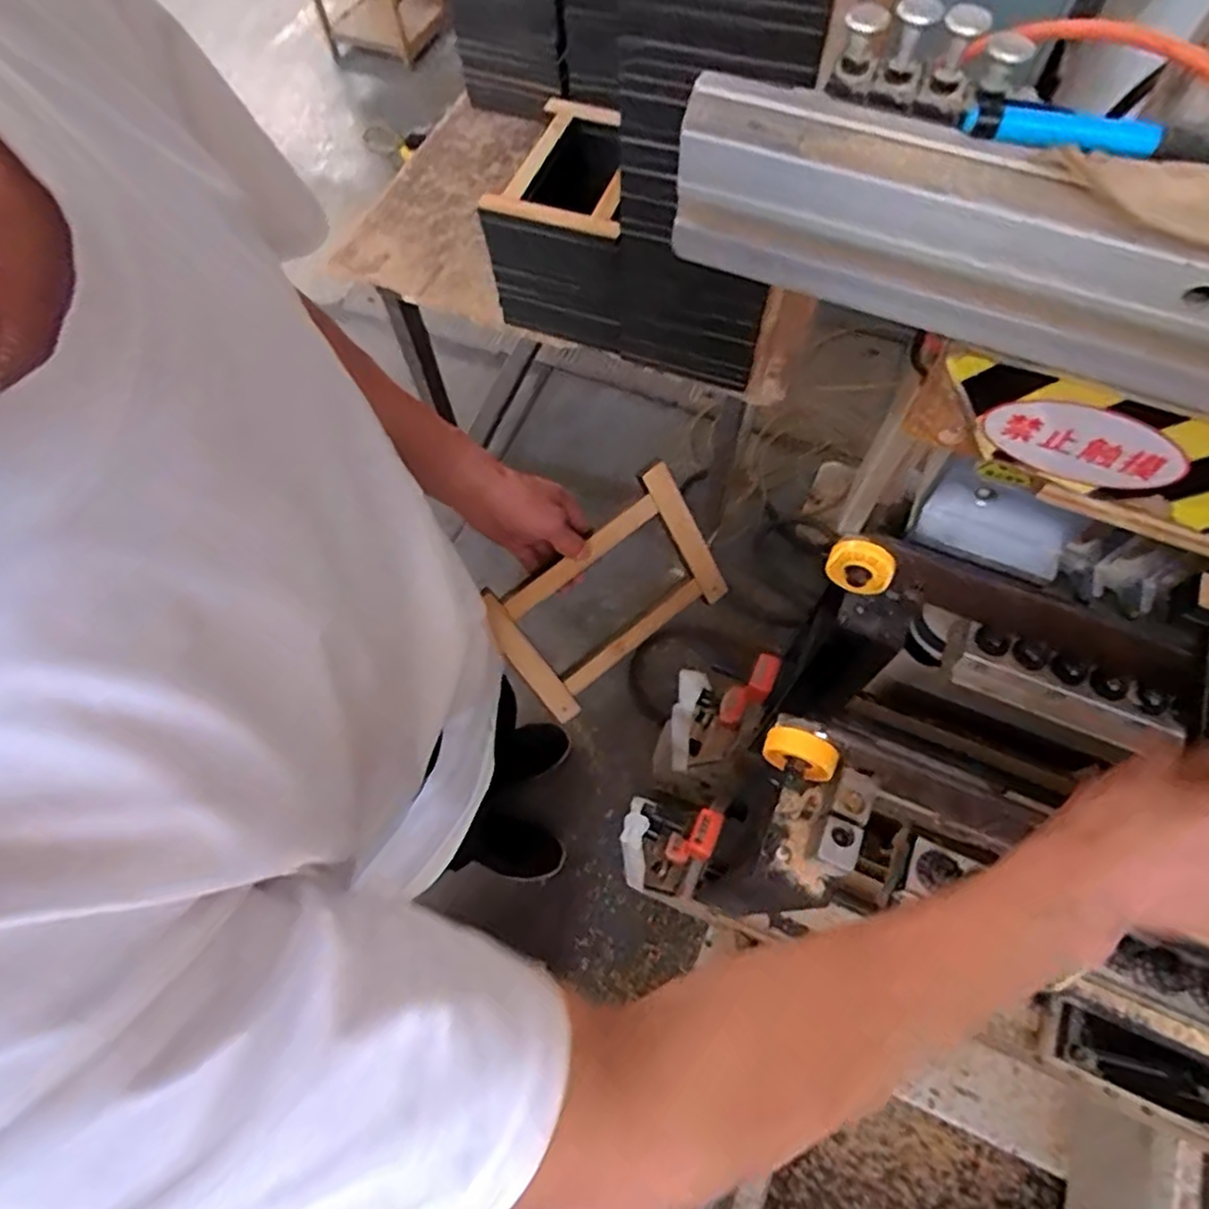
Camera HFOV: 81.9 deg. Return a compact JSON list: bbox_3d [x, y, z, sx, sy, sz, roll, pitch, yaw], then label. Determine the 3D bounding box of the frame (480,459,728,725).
[{"bbox_3d":[0.004,-0.005,0.727,0.241,0.177,0.026,-37,34,-6],"label":"frame"}]

